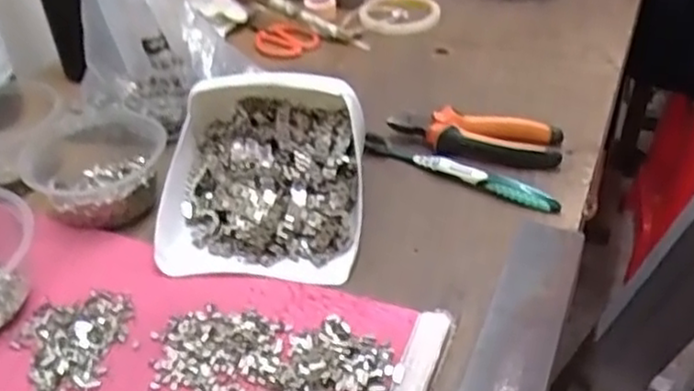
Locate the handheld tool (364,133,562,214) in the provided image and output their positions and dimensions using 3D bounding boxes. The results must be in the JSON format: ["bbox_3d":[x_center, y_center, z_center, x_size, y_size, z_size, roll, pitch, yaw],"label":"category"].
[{"bbox_3d":[0.092,-0.020,0.606,0.175,0.012,0.020,23,45,29],"label":"handheld tool"}]

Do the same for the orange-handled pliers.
[{"bbox_3d":[0.114,-0.058,0.642,0.148,0.026,0.048,10,40,17],"label":"orange-handled pliers"}]

